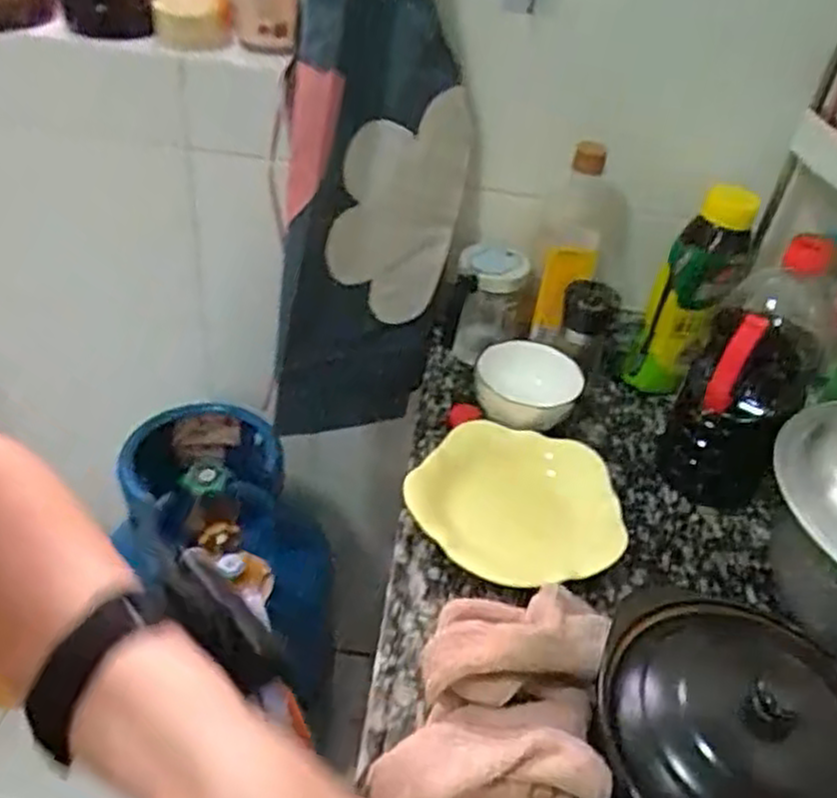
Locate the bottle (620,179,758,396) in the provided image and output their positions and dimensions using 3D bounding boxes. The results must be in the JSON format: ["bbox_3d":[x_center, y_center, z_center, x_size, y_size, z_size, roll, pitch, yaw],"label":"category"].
[{"bbox_3d":[0.302,-0.108,0.875,0.082,0.259,0.074,21,42,16],"label":"bottle"}]

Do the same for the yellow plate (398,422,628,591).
[{"bbox_3d":[0.098,0.098,0.736,0.194,0.042,0.185,4,40,-3],"label":"yellow plate"}]

